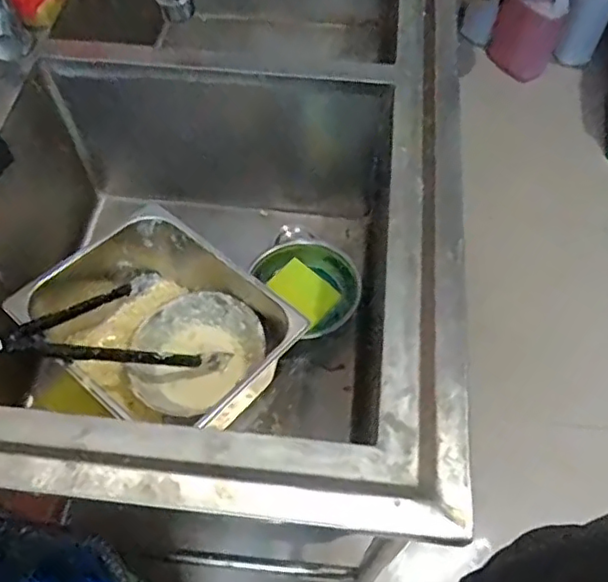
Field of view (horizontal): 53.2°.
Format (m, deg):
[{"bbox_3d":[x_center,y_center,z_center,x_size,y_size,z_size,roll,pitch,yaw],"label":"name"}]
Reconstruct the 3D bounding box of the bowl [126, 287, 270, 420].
[{"bbox_3d":[-0.167,0.087,0.898,0.191,0.082,0.159,-37,67,-20],"label":"bowl"}]

